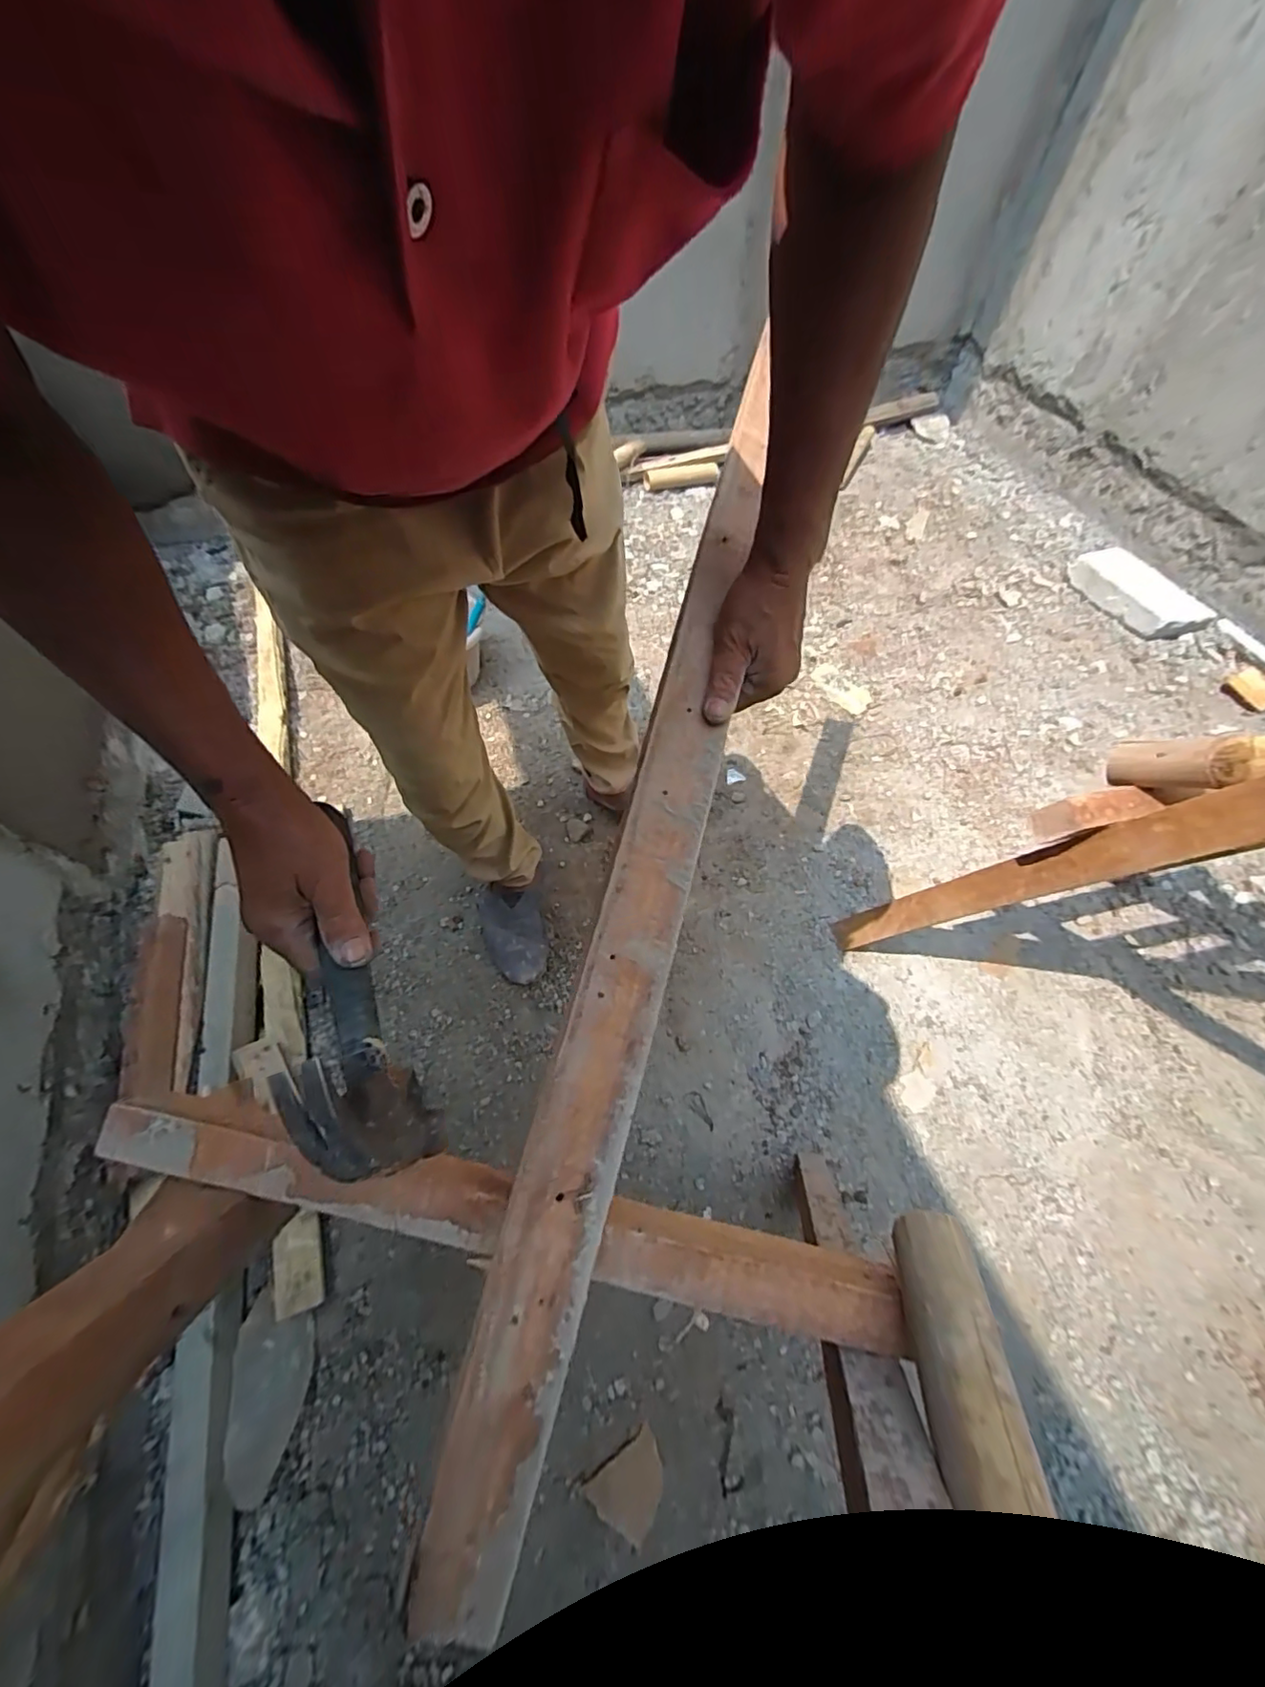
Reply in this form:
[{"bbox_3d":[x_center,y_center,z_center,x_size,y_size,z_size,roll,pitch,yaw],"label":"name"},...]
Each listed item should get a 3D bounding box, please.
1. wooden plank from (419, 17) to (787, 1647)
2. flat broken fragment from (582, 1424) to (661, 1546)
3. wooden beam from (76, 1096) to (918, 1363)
[{"bbox_3d":[0.002,0.028,0.421,0.071,0.022,0.884,13,79,5],"label":"wooden plank"},{"bbox_3d":[0.001,0.817,0.728,0.096,0.005,0.081,-33,67,-19],"label":"flat broken fragment"},{"bbox_3d":[-0.105,0.267,0.424,0.592,0.035,0.058,11,61,4],"label":"wooden beam"}]

